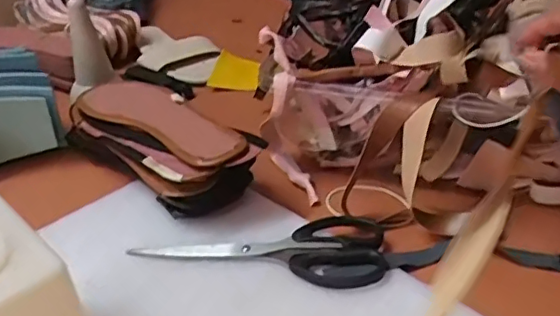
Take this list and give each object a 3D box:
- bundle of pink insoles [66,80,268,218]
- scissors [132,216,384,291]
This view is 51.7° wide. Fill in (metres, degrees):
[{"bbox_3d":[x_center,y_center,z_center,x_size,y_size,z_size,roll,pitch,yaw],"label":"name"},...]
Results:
[{"bbox_3d":[-0.120,-0.016,0.556,0.086,0.065,0.233,-29,41,-32],"label":"bundle of pink insoles"},{"bbox_3d":[-0.014,0.065,0.469,0.194,0.011,0.077,4,35,14],"label":"scissors"}]

